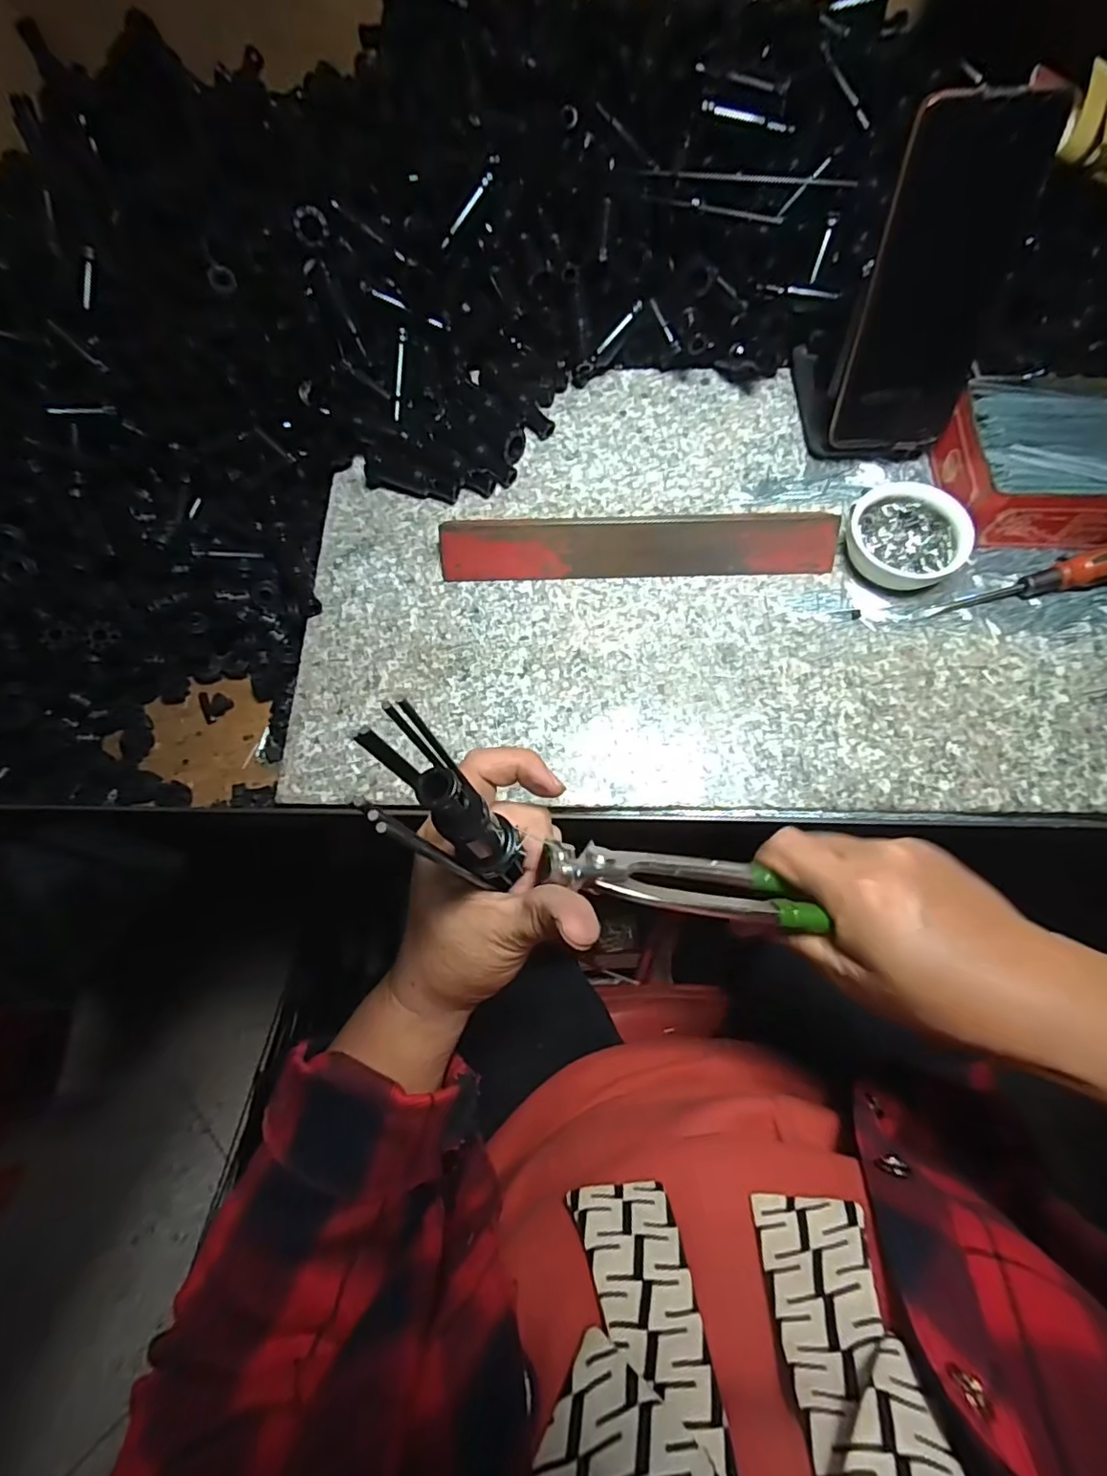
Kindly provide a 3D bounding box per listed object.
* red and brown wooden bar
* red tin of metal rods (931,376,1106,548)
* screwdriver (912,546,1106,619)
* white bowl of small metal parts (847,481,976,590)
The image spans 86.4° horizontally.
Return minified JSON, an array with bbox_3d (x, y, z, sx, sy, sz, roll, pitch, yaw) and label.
[{"bbox_3d":[0.056,-0.128,0.392,0.257,0.013,0.040,-2,114,1],"label":"red and brown wooden bar"},{"bbox_3d":[0.326,-0.185,0.390,0.122,0.042,0.114,2,70,3],"label":"red tin of metal rods"},{"bbox_3d":[0.305,-0.100,0.371,0.143,0.025,0.020,-14,70,-3],"label":"screwdriver"},{"bbox_3d":[0.229,-0.131,0.385,0.067,0.028,0.072,-1,70,2],"label":"white bowl of small metal parts"}]

